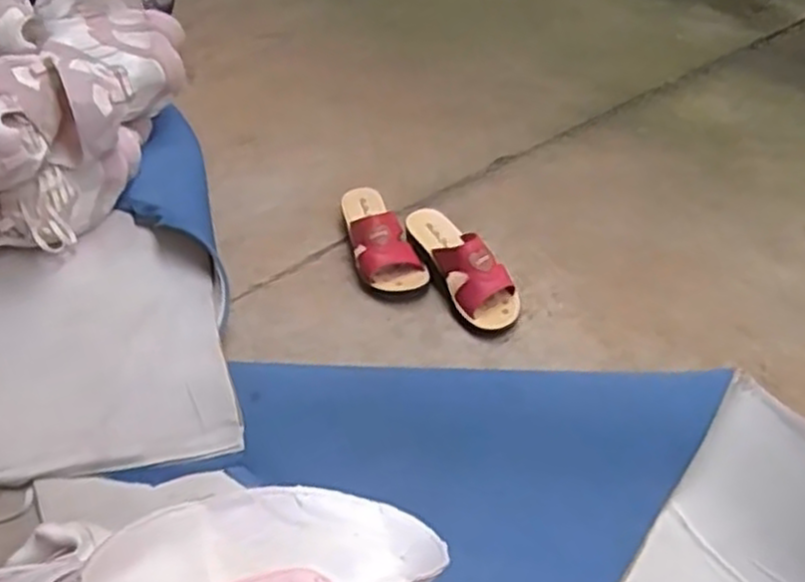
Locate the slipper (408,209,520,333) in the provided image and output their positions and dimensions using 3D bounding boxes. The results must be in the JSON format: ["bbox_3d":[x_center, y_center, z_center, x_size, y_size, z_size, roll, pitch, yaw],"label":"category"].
[{"bbox_3d":[0.083,-0.041,1.066,0.082,0.082,0.213,-20,49,-14],"label":"slipper"}]

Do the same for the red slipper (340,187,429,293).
[{"bbox_3d":[-0.038,-0.083,1.123,0.086,0.073,0.211,-16,48,-10],"label":"red slipper"}]

